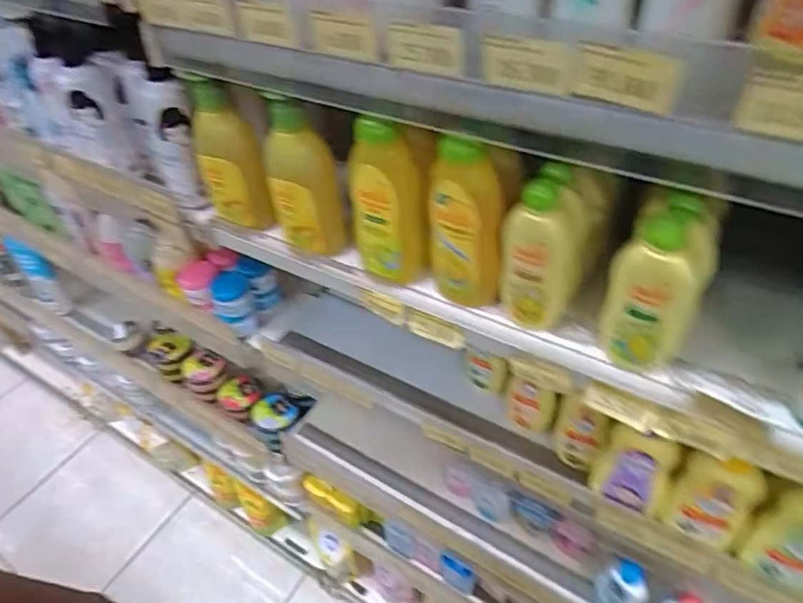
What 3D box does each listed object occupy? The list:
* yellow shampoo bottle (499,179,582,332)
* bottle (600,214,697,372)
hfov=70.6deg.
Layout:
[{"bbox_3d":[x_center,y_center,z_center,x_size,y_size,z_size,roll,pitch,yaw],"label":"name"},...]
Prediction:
[{"bbox_3d":[0.109,-0.036,0.441,0.060,0.129,0.048,9,46,15],"label":"yellow shampoo bottle"},{"bbox_3d":[0.172,0.000,0.398,0.054,0.123,0.030,21,50,25],"label":"bottle"}]

